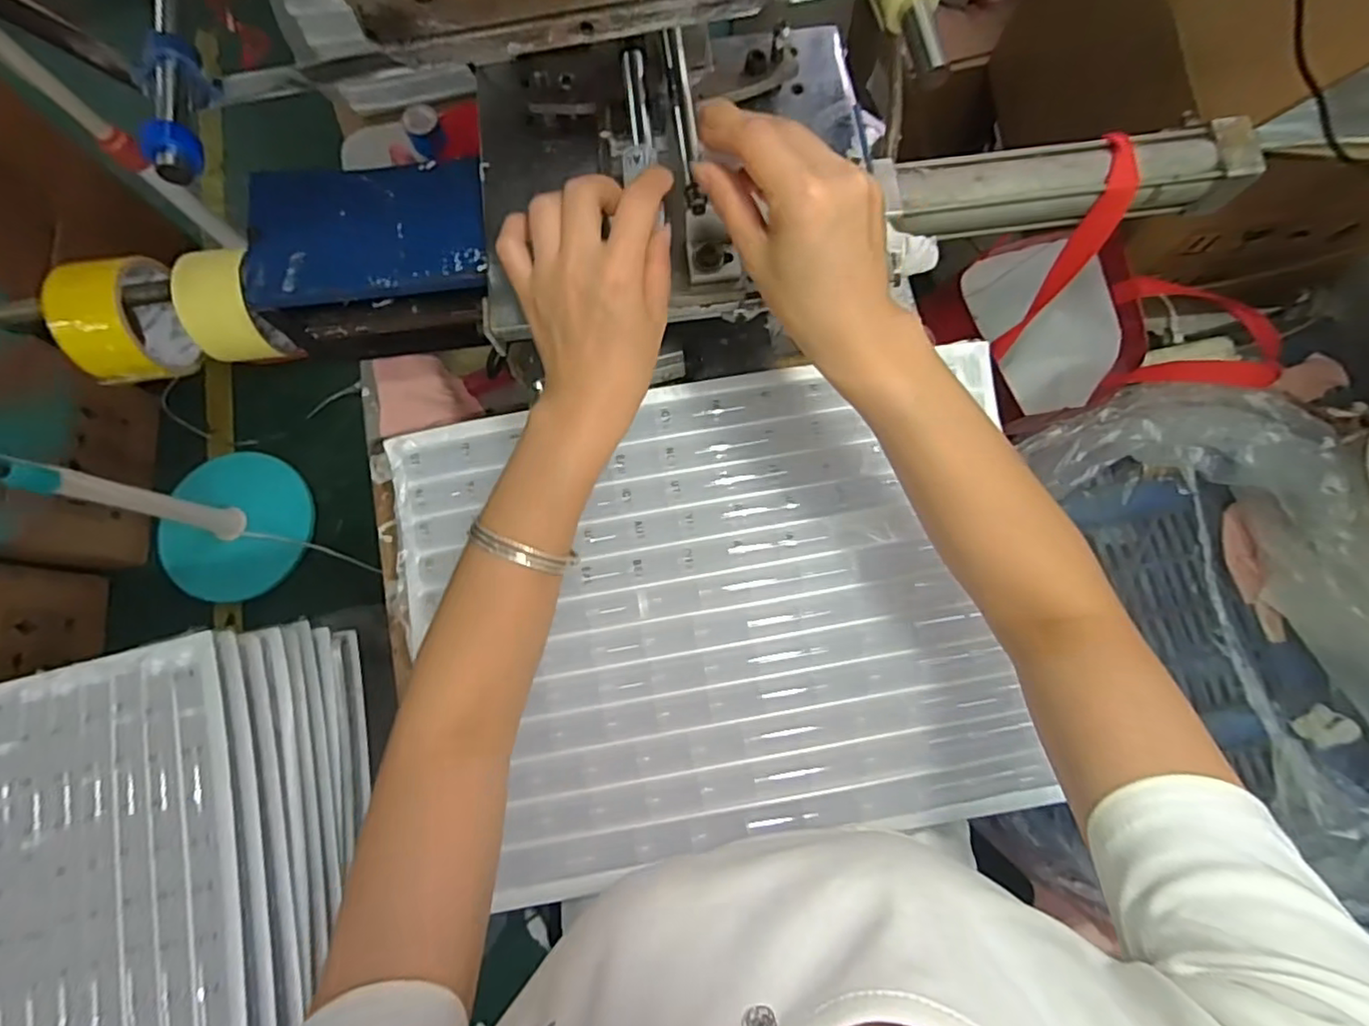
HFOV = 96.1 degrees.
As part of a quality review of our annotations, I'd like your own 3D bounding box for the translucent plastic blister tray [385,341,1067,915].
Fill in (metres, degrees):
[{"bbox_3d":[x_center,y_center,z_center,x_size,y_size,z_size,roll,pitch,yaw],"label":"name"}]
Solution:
[{"bbox_3d":[0.024,0.067,0.441,0.432,0.026,0.330,-10,78,-1],"label":"translucent plastic blister tray"}]

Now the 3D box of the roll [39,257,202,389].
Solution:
[{"bbox_3d":[-0.427,-0.145,0.488,0.064,0.093,0.088,-7,78,0],"label":"roll"}]

